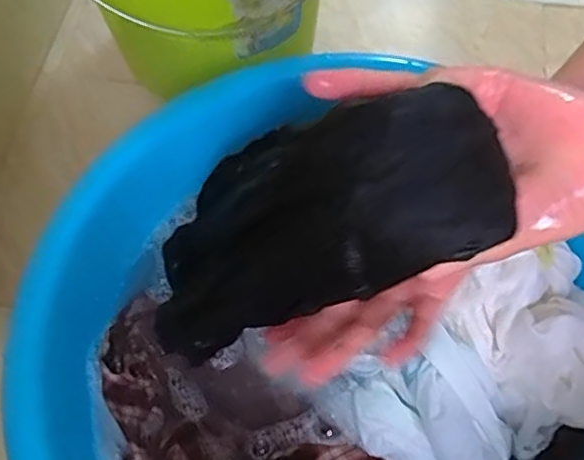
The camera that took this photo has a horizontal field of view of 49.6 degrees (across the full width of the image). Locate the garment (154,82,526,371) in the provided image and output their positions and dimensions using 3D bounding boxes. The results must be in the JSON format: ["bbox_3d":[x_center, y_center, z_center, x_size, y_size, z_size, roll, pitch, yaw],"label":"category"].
[{"bbox_3d":[-0.004,-0.002,0.336,0.056,0.225,0.090,22,56,-37],"label":"garment"}]

